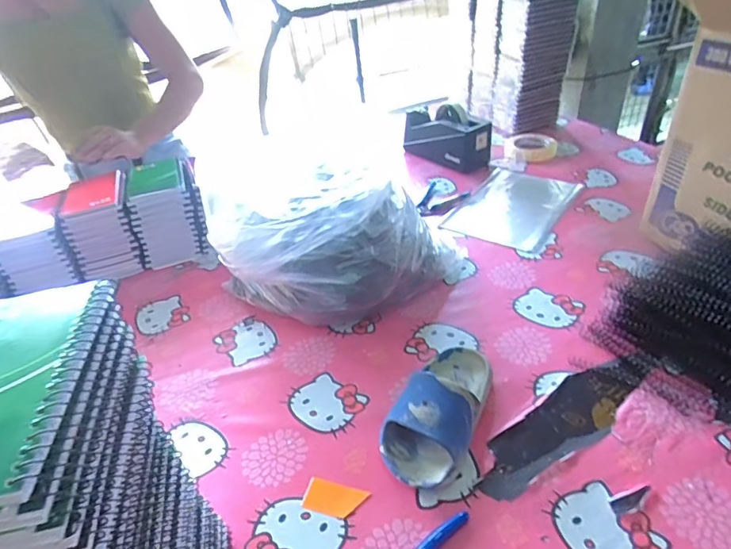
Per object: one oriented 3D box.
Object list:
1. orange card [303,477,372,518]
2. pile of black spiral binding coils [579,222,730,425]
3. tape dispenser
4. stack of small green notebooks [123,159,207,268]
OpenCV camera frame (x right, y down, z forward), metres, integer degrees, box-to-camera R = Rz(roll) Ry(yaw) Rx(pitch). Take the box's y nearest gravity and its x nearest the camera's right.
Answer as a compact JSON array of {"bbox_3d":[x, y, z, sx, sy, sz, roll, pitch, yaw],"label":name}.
[{"bbox_3d":[-0.029,0.211,0.446,0.057,0.004,0.030,8,38,18],"label":"orange card"},{"bbox_3d":[0.395,0.051,0.523,0.205,0.086,0.207,-19,38,-17],"label":"pile of black spiral binding coils"},{"bbox_3d":[0.173,-0.305,1.035,0.075,0.116,0.207,-26,41,-25],"label":"tape dispenser"},{"bbox_3d":[-0.339,-0.107,0.810,0.111,0.132,0.131,-20,38,-18],"label":"stack of small green notebooks"}]

